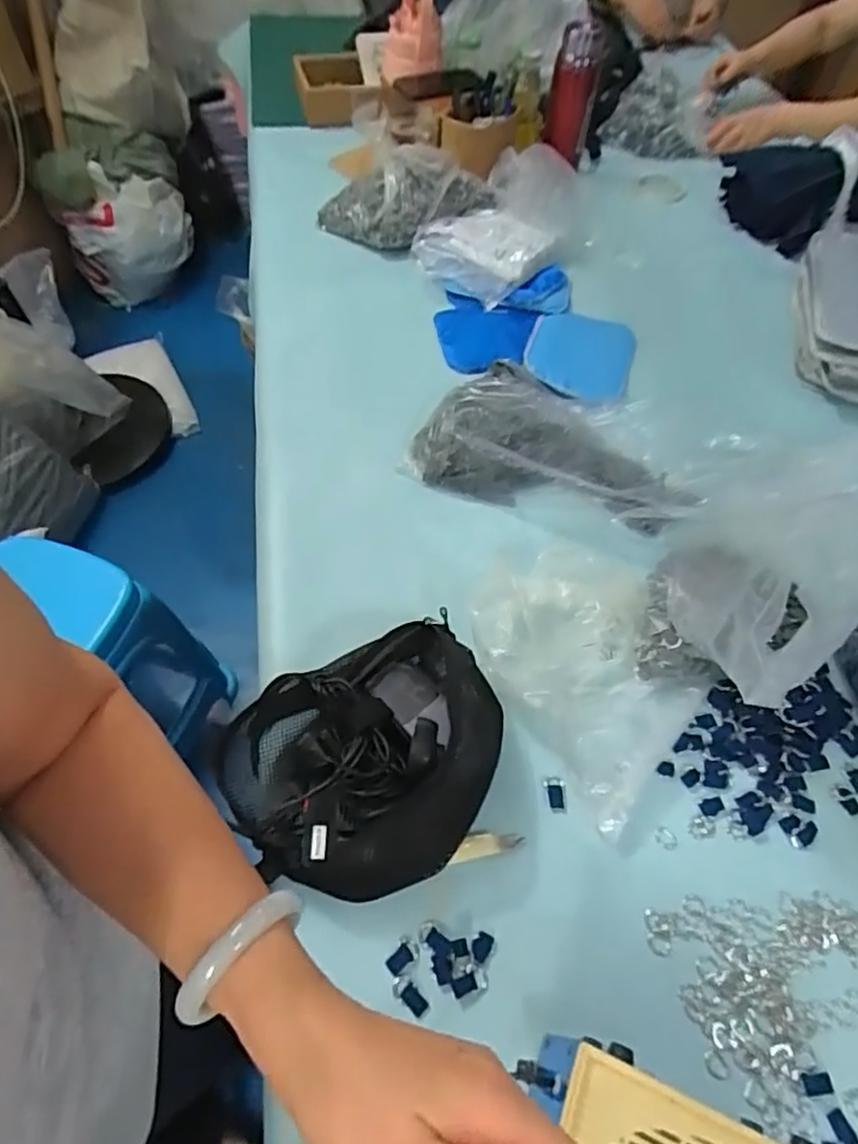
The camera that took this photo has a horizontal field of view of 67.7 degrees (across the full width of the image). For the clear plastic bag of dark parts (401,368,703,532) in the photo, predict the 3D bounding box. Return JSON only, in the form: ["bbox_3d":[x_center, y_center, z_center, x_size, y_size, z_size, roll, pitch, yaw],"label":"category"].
[{"bbox_3d":[0.157,-0.169,0.808,0.334,0.068,0.195,14,57,8],"label":"clear plastic bag of dark parts"}]

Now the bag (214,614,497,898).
[{"bbox_3d":[-0.044,0.160,0.567,0.242,0.099,0.202,-18,59,-13],"label":"bag"}]

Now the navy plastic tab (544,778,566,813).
[{"bbox_3d":[0.119,0.211,0.605,0.018,0.008,0.030,-3,56,-3],"label":"navy plastic tab"}]

